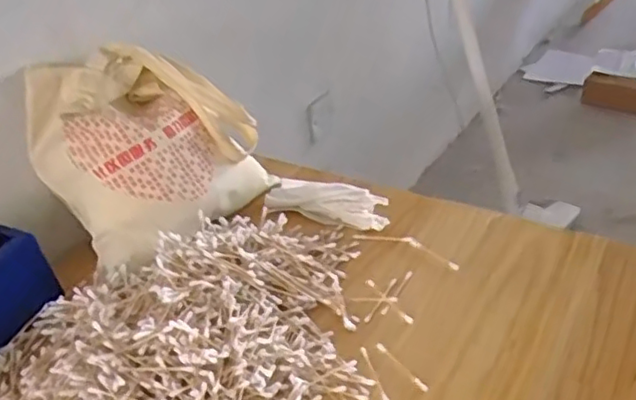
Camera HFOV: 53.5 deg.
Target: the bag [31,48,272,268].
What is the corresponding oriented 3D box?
[{"bbox_3d":[-0.207,-0.076,0.808,0.149,0.228,0.259,25,46,38],"label":"bag"}]

